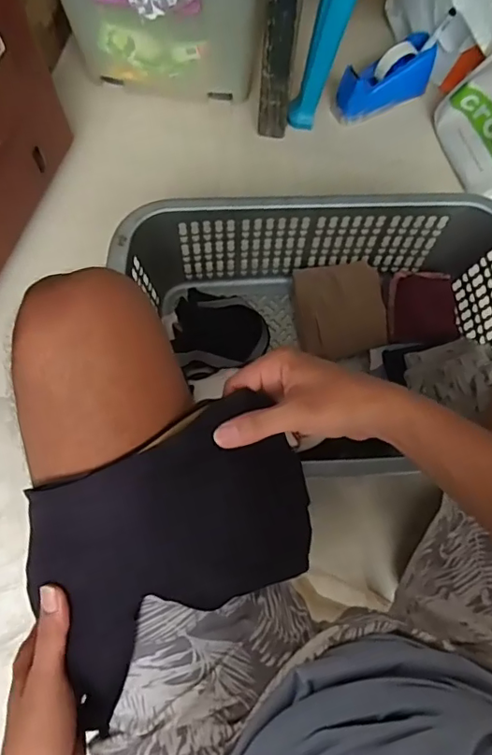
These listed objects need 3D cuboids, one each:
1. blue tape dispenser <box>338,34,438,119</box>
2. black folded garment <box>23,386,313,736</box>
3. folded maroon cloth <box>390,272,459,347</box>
[{"bbox_3d":[0.269,-0.578,1.041,0.186,0.096,0.069,-23,75,-8],"label":"blue tape dispenser"},{"bbox_3d":[-0.047,0.118,0.393,0.210,0.070,0.152,-26,76,-8],"label":"black folded garment"},{"bbox_3d":[0.307,-0.122,0.931,0.118,0.027,0.125,0,73,-1],"label":"folded maroon cloth"}]

